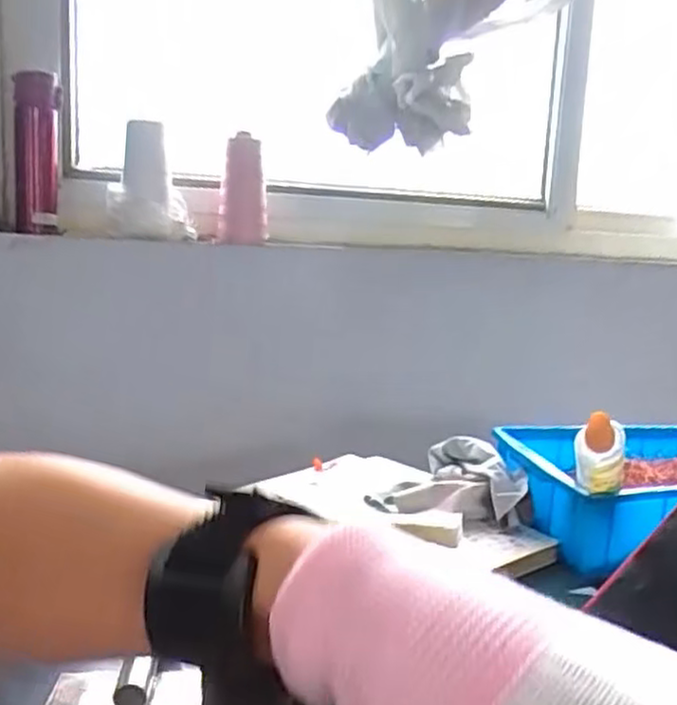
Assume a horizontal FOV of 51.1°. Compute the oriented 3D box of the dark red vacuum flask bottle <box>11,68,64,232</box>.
[{"bbox_3d":[-0.417,-0.276,0.983,0.058,0.213,0.071,-1,11,-23],"label":"dark red vacuum flask bottle"}]

